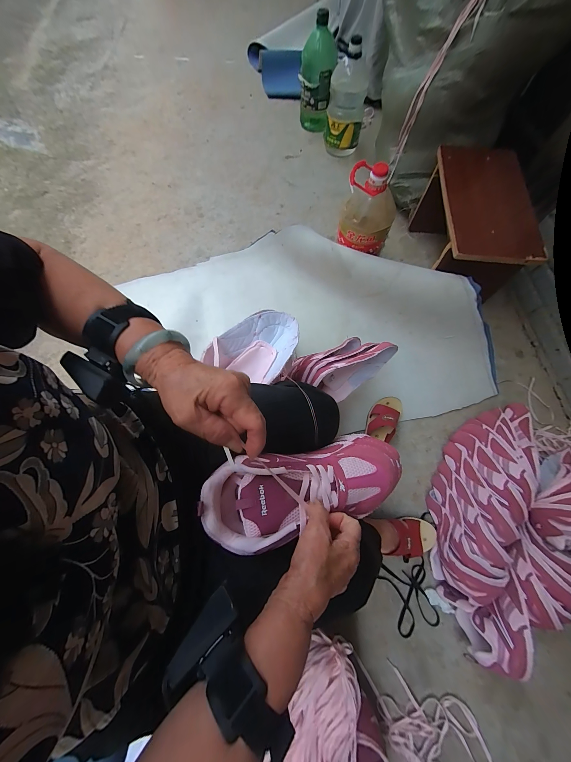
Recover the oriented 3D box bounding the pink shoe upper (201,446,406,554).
[{"bbox_3d":[0.029,0.139,0.335,0.258,0.076,0.100,-10,70,-7],"label":"pink shoe upper"}]

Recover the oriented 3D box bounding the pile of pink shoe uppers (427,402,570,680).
[{"bbox_3d":[0.557,0.324,0.619,0.333,0.183,0.607,34,73,10],"label":"pile of pink shoe uppers"}]

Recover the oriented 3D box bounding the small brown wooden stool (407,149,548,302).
[{"bbox_3d":[0.594,-0.500,0.858,0.261,0.242,0.431,8,70,1],"label":"small brown wooden stool"}]

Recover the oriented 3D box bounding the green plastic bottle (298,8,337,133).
[{"bbox_3d":[0.146,-1.401,1.197,0.152,0.319,0.146,2,70,3],"label":"green plastic bottle"}]

